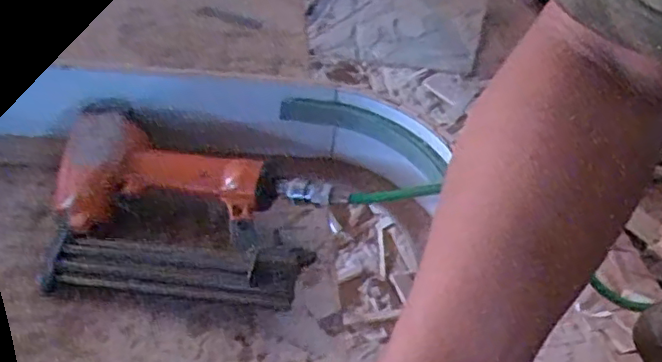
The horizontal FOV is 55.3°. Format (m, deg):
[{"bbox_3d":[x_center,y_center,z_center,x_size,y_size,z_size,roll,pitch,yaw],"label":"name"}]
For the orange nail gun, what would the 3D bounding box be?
[{"bbox_3d":[-0.129,0.015,0.547,0.214,0.061,0.168,5,45,2],"label":"orange nail gun"}]

